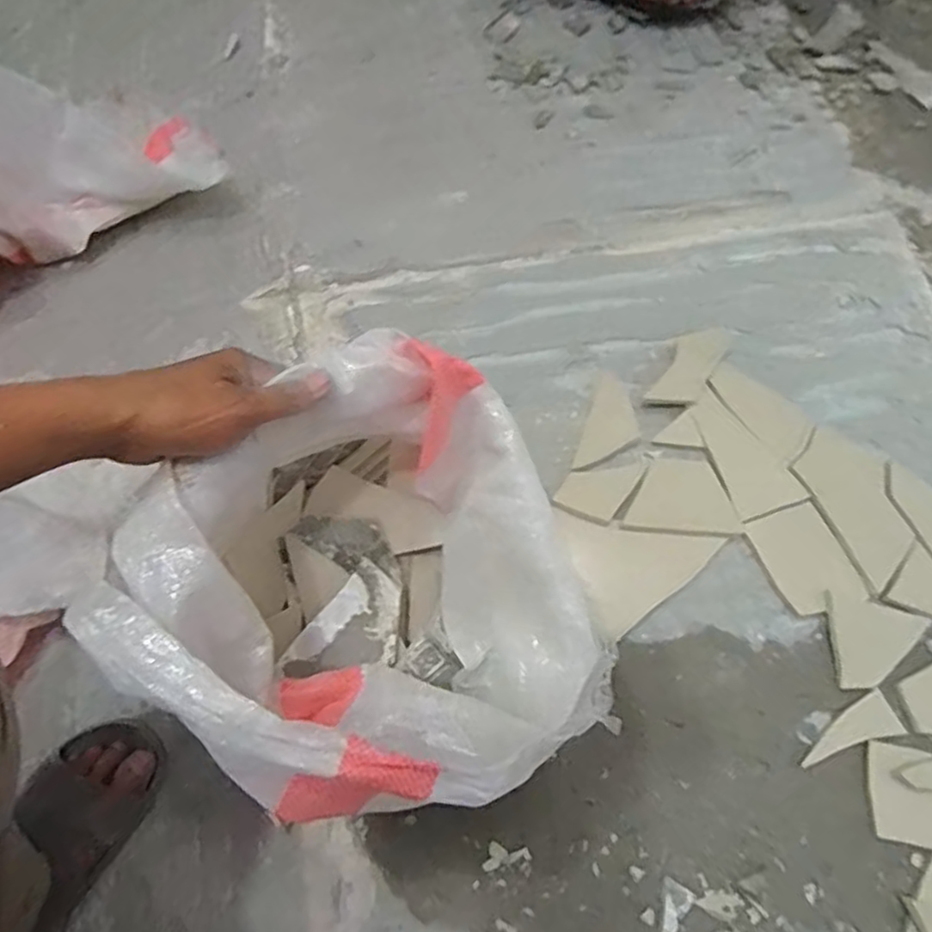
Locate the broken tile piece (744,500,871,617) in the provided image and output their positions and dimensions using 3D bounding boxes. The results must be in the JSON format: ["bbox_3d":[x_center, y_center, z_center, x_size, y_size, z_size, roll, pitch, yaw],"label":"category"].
[{"bbox_3d":[0.352,0.098,0.699,0.080,0.012,0.109,-19,69,-7],"label":"broken tile piece"}]

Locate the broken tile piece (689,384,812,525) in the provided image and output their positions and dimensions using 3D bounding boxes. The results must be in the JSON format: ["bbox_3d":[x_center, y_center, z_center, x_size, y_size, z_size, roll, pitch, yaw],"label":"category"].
[{"bbox_3d":[0.306,-0.019,0.745,0.074,0.007,0.150,-19,69,-6],"label":"broken tile piece"}]

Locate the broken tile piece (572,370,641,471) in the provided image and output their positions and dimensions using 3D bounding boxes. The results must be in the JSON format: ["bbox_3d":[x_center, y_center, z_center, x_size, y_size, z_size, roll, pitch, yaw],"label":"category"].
[{"bbox_3d":[0.167,-0.047,0.764,0.056,0.014,0.131,17,69,8],"label":"broken tile piece"}]

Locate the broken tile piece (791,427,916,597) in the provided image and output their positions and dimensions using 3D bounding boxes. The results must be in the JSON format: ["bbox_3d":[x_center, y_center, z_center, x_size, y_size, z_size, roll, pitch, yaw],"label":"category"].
[{"bbox_3d":[0.427,0.038,0.721,0.096,0.005,0.170,-19,66,-10],"label":"broken tile piece"}]

